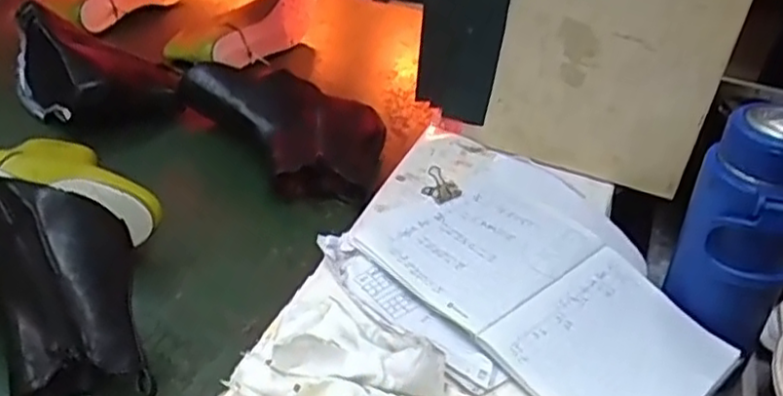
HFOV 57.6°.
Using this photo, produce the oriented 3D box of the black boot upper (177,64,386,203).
[{"bbox_3d":[-0.134,-0.085,0.844,0.279,0.069,0.135,23,41,21],"label":"black boot upper"}]

